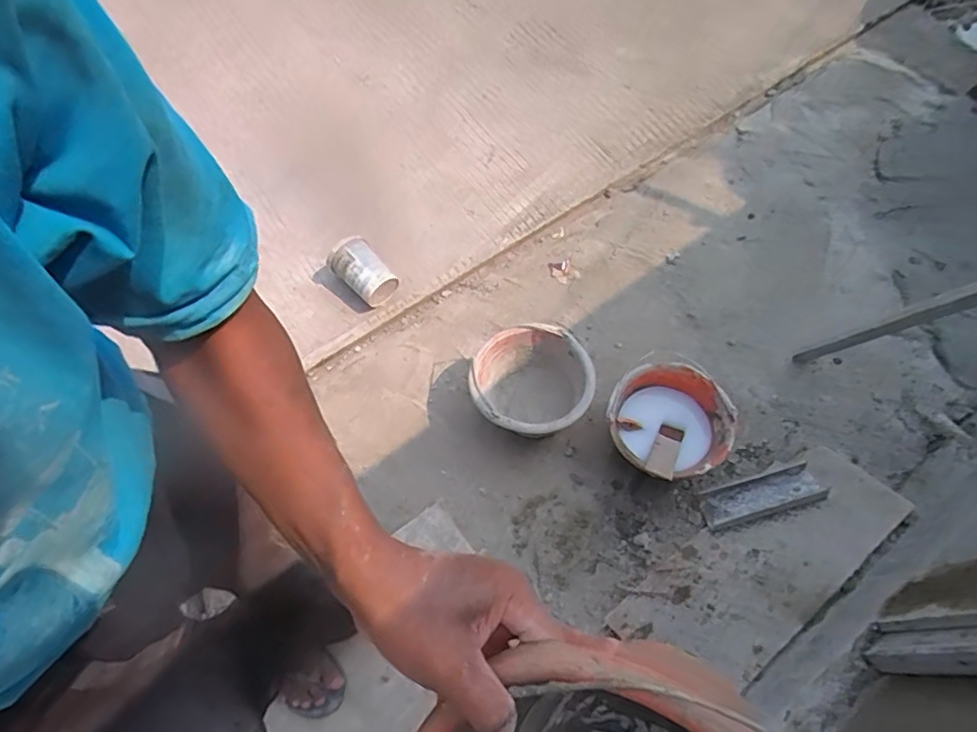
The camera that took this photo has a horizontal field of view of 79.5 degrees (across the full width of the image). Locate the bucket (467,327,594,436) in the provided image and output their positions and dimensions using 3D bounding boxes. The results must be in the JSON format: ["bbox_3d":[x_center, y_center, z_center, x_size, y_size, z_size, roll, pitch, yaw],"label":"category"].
[{"bbox_3d":[0.091,0.054,1.293,0.245,0.166,0.246,-1,62,2],"label":"bucket"}]

